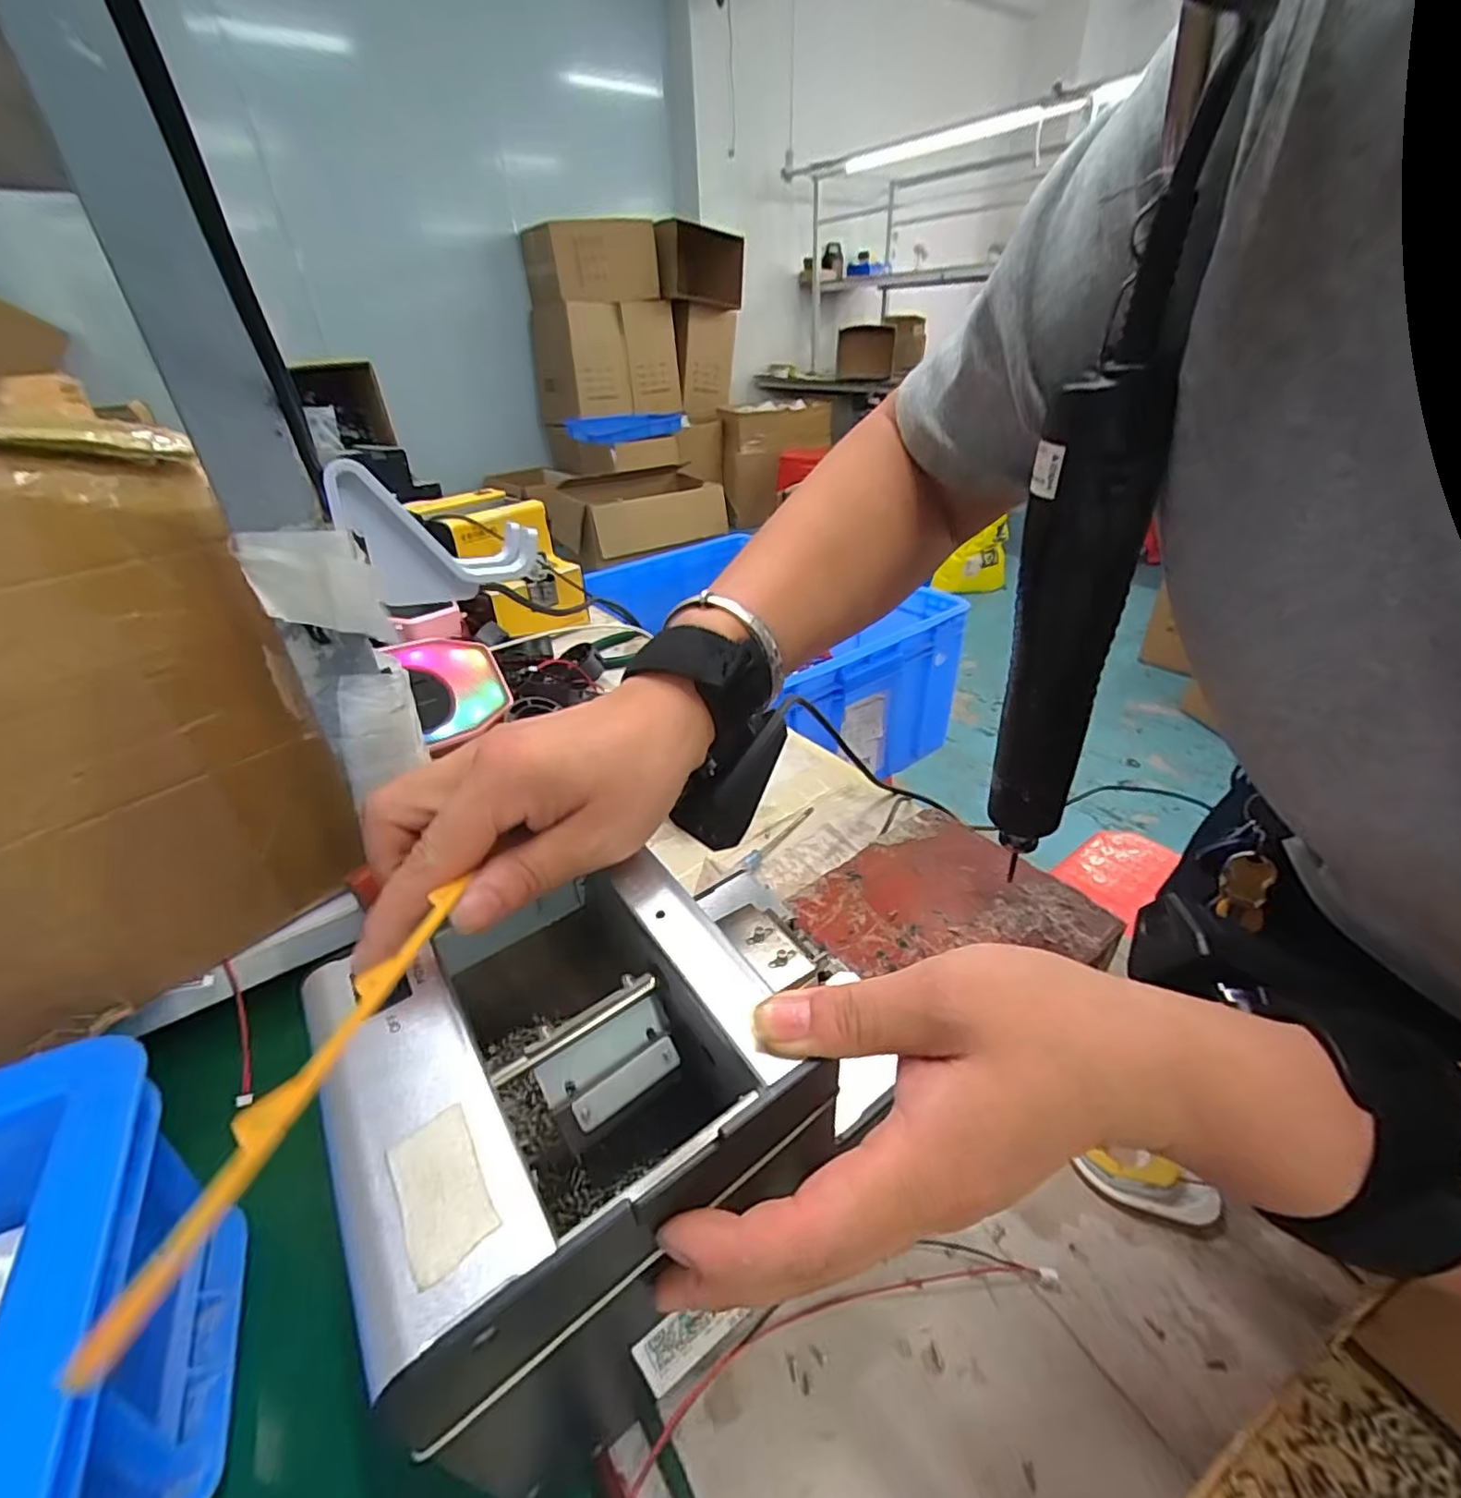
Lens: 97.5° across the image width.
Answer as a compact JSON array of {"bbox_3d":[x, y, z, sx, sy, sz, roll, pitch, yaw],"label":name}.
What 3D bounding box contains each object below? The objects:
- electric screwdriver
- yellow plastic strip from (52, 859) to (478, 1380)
[{"bbox_3d":[0.128,-0.060,0.241,0.034,0.245,0.043,21,40,32],"label":"electric screwdriver"},{"bbox_3d":[-0.086,0.063,0.140,0.008,0.004,0.118,0,18,0],"label":"yellow plastic strip"}]

